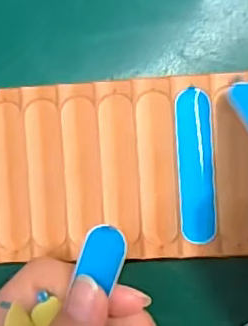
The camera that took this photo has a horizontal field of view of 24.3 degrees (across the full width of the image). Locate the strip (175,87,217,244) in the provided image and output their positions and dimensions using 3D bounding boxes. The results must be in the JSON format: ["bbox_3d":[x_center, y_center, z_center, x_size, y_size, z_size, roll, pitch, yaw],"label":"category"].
[{"bbox_3d":[0.029,0.001,0.234,0.014,0.005,0.062,-2,93,9],"label":"strip"}]

